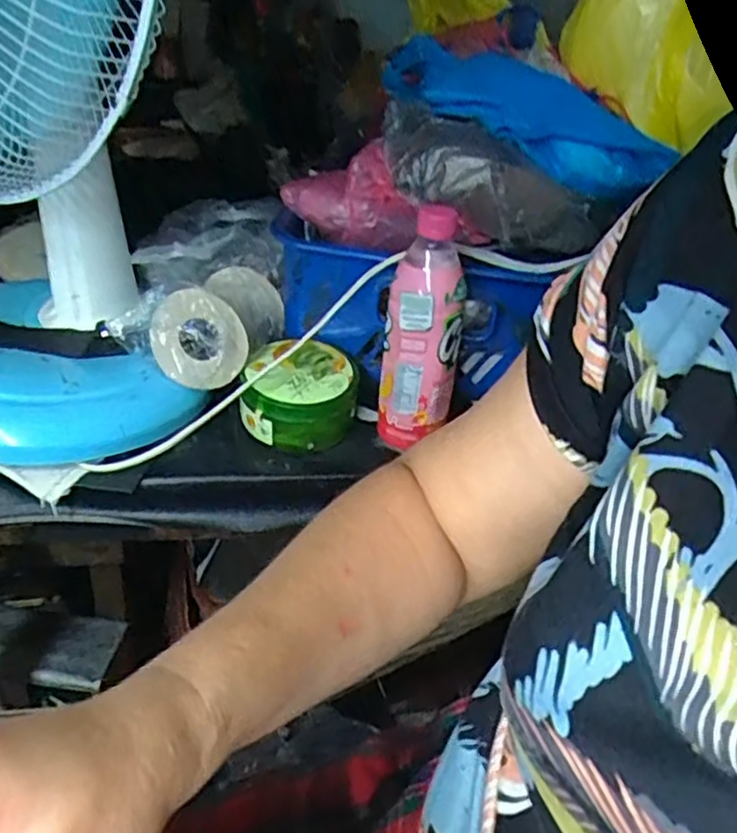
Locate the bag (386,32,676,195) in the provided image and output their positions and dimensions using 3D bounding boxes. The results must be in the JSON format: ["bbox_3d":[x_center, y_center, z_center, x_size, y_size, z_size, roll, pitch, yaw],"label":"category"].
[{"bbox_3d":[0.128,-0.273,0.629,0.147,0.080,0.244,-11,36,-27],"label":"bag"}]

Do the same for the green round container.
[{"bbox_3d":[-0.061,-0.019,0.631,0.097,0.075,0.094,5,32,-3],"label":"green round container"}]

